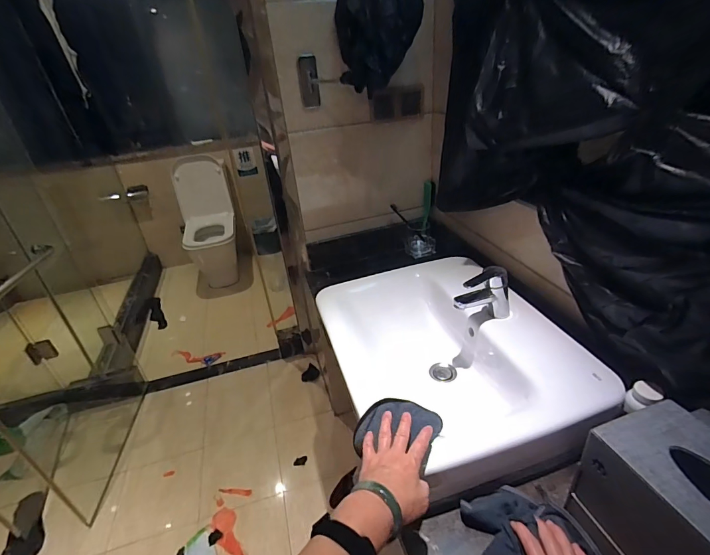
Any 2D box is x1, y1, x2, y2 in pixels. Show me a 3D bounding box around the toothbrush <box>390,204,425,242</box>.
[{"bbox_3d":[0.181,-0.185,1.267,0.017,0.175,0.013,-37,22,25],"label":"toothbrush"}]

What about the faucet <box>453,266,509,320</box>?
[{"bbox_3d":[0.265,0.036,0.774,0.122,0.111,0.044,-9,31,-6],"label":"faucet"}]

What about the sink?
[{"bbox_3d":[0.187,0.197,0.826,0.438,0.218,0.524,-13,31,-12],"label":"sink"}]

